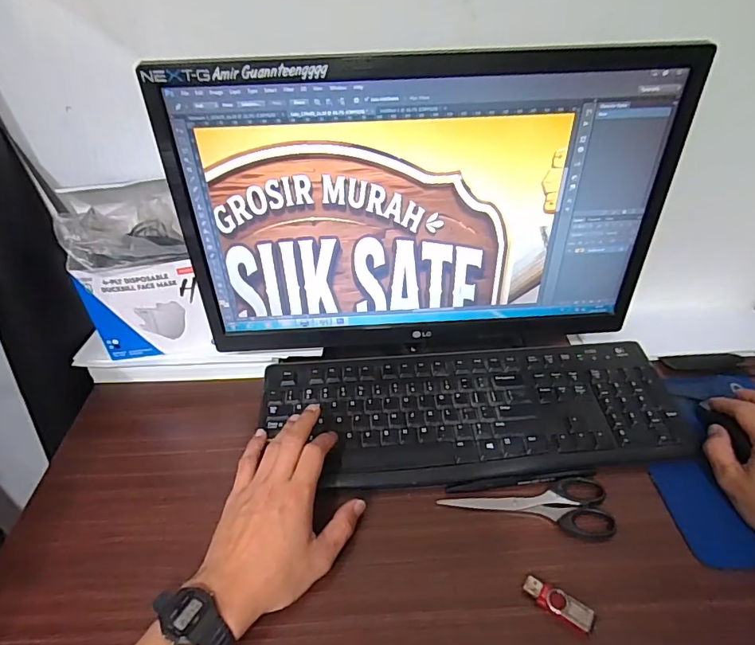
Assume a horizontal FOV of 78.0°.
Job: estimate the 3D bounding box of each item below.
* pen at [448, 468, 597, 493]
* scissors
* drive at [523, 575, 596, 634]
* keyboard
[{"bbox_3d":[0.138,0.151,0.445,0.141,0.006,0.009,-5,39,-4],"label":"pen"},{"bbox_3d":[0.136,0.171,0.423,0.150,0.004,0.054,-2,39,-2],"label":"scissors"},{"bbox_3d":[0.141,0.219,0.363,0.052,0.011,0.018,23,45,26],"label":"drive"},{"bbox_3d":[0.098,0.092,0.501,0.430,0.027,0.158,-1,39,-1],"label":"keyboard"}]

